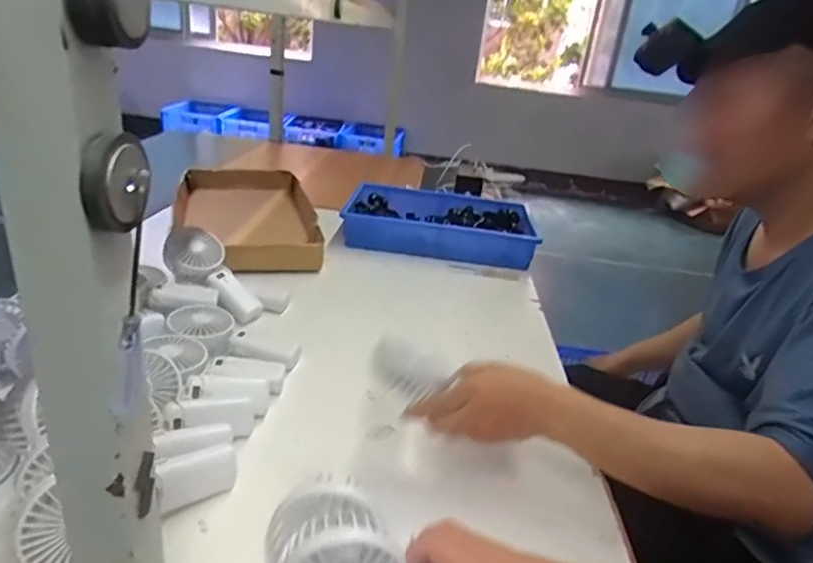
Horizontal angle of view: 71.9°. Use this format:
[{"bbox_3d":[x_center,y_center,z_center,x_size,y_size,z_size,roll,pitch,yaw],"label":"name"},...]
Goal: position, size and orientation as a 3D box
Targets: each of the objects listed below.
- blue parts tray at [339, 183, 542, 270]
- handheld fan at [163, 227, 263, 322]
[{"bbox_3d":[0.081,-0.146,1.341,0.436,0.068,0.309,7,25,0],"label":"blue parts tray"},{"bbox_3d":[-0.304,-0.008,0.891,0.183,0.054,0.080,46,33,3],"label":"handheld fan"}]

